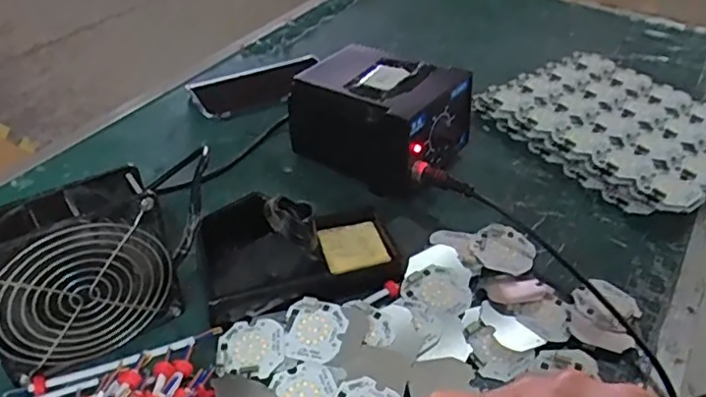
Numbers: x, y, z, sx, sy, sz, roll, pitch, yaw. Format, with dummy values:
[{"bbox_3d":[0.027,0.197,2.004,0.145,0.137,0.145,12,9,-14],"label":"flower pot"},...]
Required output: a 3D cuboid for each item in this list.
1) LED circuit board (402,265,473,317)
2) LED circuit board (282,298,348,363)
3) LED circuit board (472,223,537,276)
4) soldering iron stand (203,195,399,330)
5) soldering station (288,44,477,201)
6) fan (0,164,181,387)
[{"bbox_3d":[0.067,0.069,0.469,0.050,0.008,0.043,26,45,25],"label":"LED circuit board"},{"bbox_3d":[-0.028,0.094,0.431,0.042,0.005,0.046,2,49,10],"label":"LED circuit board"},{"bbox_3d":[0.125,0.043,0.503,0.050,0.008,0.044,20,50,13],"label":"LED circuit board"},{"bbox_3d":[-0.040,0.034,0.458,0.147,0.068,0.078,-10,42,-14],"label":"soldering iron stand"},{"bbox_3d":[0.027,-0.080,0.591,0.143,0.094,0.109,26,45,25],"label":"soldering station"},{"bbox_3d":[-0.184,0.054,0.401,0.117,0.123,0.049,-24,47,-28],"label":"fan"}]

